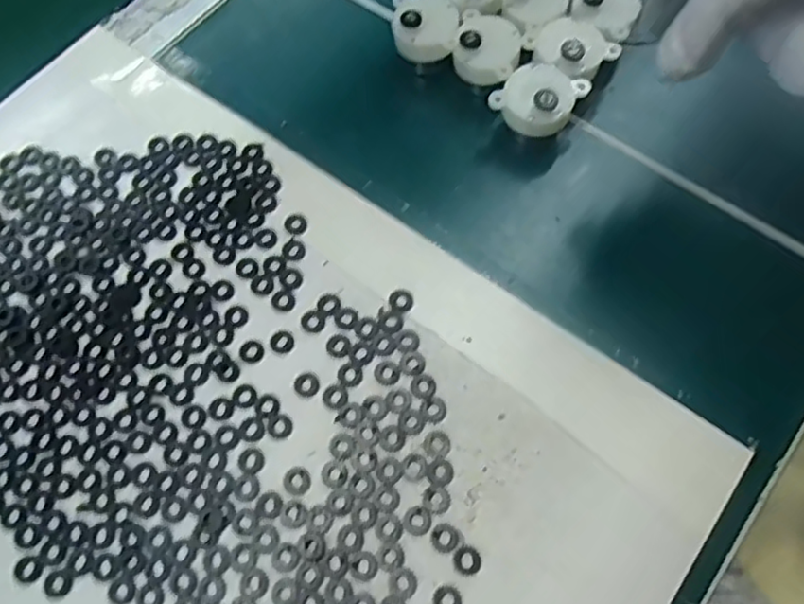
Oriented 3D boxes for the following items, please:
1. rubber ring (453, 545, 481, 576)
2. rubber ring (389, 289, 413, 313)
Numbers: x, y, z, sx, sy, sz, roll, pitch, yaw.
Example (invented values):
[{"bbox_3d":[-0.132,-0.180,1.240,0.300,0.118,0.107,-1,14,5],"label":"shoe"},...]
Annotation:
[{"bbox_3d":[0.024,0.095,0.243,0.010,0.004,0.010,-1,65,2],"label":"rubber ring"},{"bbox_3d":[0.000,-0.001,0.287,0.010,0.004,0.011,-1,65,2],"label":"rubber ring"}]

